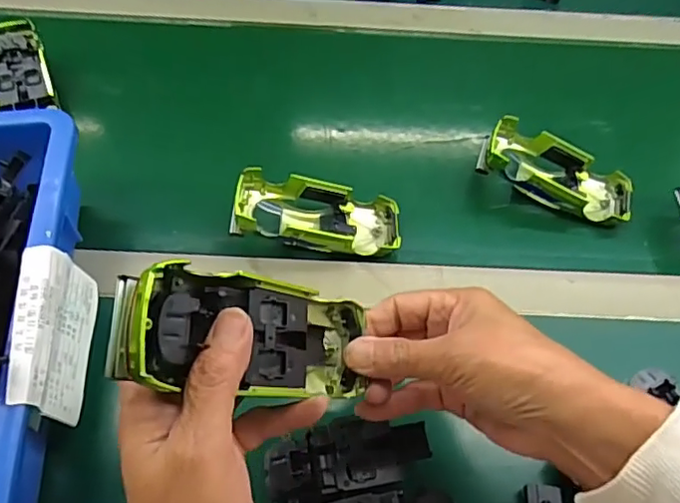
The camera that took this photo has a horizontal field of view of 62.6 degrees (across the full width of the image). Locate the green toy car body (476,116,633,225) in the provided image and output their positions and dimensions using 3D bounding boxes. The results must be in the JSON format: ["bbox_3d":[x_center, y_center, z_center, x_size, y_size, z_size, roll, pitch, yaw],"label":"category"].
[{"bbox_3d":[0.188,-0.067,0.483,0.133,0.043,0.059,18,56,8],"label":"green toy car body"}]

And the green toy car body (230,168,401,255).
[{"bbox_3d":[-0.017,-0.028,0.448,0.129,0.040,0.057,4,55,-2],"label":"green toy car body"}]

